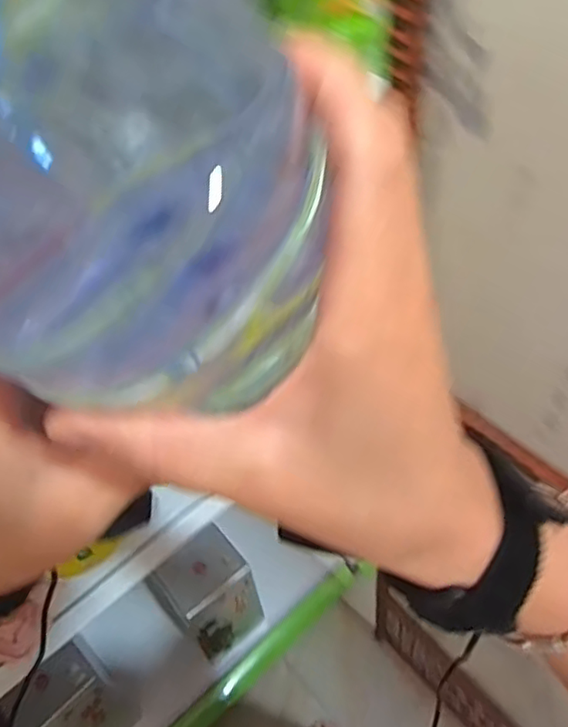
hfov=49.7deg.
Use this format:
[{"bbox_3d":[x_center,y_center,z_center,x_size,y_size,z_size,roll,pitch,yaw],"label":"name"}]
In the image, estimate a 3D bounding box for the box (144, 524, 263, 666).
[{"bbox_3d":[-0.141,0.450,1.181,0.154,0.244,0.127,-35,55,-21],"label":"box"}]

